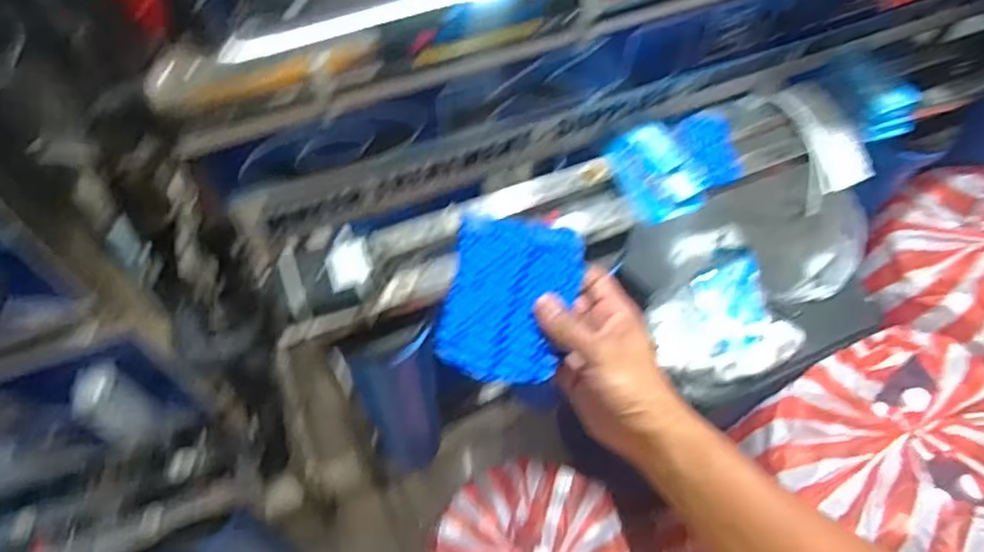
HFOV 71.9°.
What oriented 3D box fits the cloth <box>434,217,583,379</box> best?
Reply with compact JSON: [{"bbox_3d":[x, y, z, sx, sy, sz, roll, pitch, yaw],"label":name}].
[{"bbox_3d":[0.015,0.016,0.500,0.099,0.008,0.122,18,79,-25],"label":"cloth"}]

